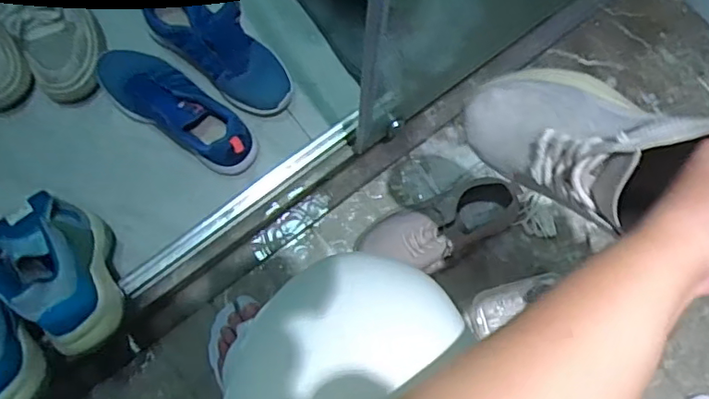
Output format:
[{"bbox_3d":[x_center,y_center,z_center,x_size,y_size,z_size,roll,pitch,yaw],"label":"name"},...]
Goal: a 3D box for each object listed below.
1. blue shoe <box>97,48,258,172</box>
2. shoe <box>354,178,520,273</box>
[{"bbox_3d":[-0.268,-0.139,0.839,0.277,0.104,0.091,38,79,6],"label":"blue shoe"},{"bbox_3d":[0.127,0.045,0.827,0.237,0.090,0.102,-21,79,-6],"label":"shoe"}]

